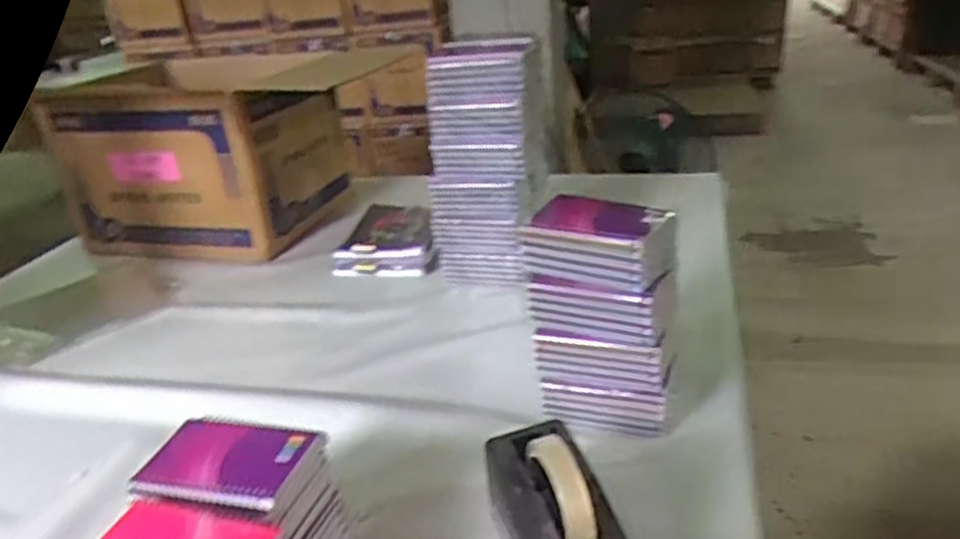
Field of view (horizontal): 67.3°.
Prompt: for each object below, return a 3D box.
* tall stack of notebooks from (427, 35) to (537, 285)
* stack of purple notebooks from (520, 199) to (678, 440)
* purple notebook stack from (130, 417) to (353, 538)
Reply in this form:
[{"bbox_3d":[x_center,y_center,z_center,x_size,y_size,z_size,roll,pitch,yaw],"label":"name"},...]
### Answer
[{"bbox_3d":[0.012,-0.172,1.115,0.158,0.349,0.209,-1,27,9],"label":"tall stack of notebooks"},{"bbox_3d":[0.123,0.049,0.735,0.142,0.220,0.087,8,29,23],"label":"stack of purple notebooks"},{"bbox_3d":[-0.194,0.209,0.606,0.150,0.134,0.104,4,28,17],"label":"purple notebook stack"}]

